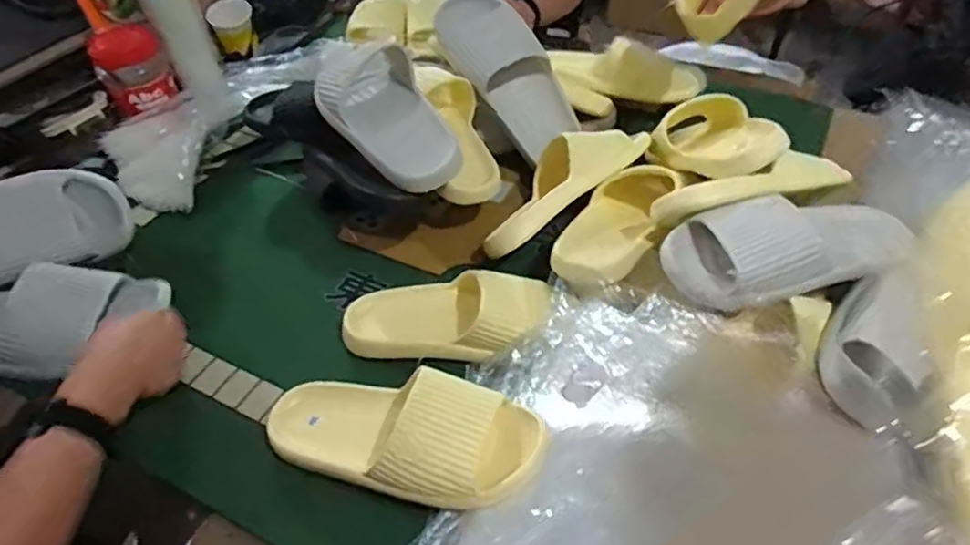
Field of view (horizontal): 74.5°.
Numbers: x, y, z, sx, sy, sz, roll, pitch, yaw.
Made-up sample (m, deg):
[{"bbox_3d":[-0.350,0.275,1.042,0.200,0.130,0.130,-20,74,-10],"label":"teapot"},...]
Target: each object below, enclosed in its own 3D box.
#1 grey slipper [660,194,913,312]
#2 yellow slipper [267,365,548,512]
[{"bbox_3d":[0.285,-0.020,0.623,0.236,0.065,0.099,-10,48,-8],"label":"grey slipper"},{"bbox_3d":[-0.079,0.137,0.550,0.244,0.065,0.093,1,46,21],"label":"yellow slipper"}]

